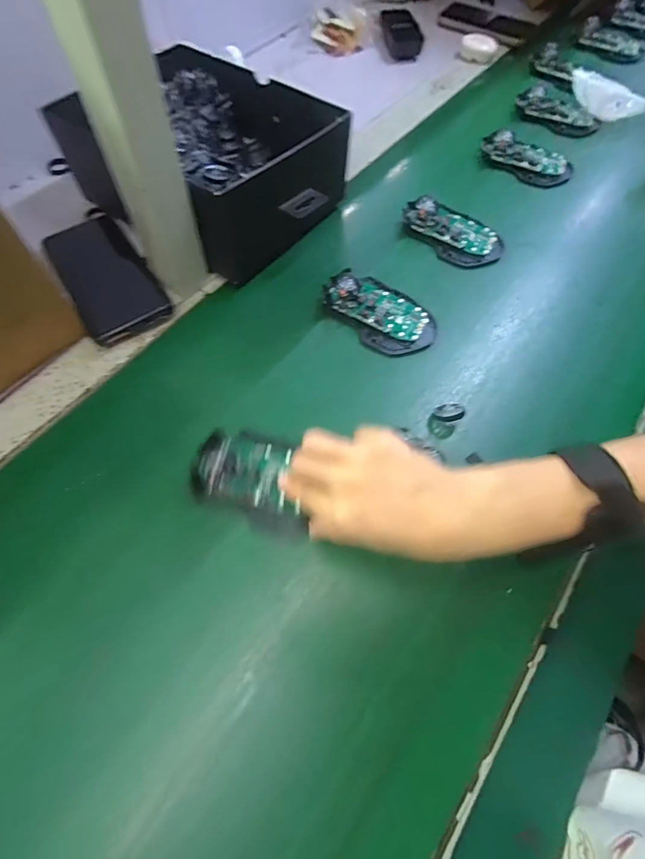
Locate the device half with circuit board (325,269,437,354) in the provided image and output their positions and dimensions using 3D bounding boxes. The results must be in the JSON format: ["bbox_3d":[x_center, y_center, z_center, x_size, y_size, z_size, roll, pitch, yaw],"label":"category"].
[{"bbox_3d":[0.056,-0.118,0.410,0.070,0.025,0.109,-37,71,-20],"label":"device half with circuit board"}]

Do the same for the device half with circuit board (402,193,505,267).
[{"bbox_3d":[0.145,-0.224,0.466,0.067,0.027,0.109,-34,70,-19],"label":"device half with circuit board"}]

